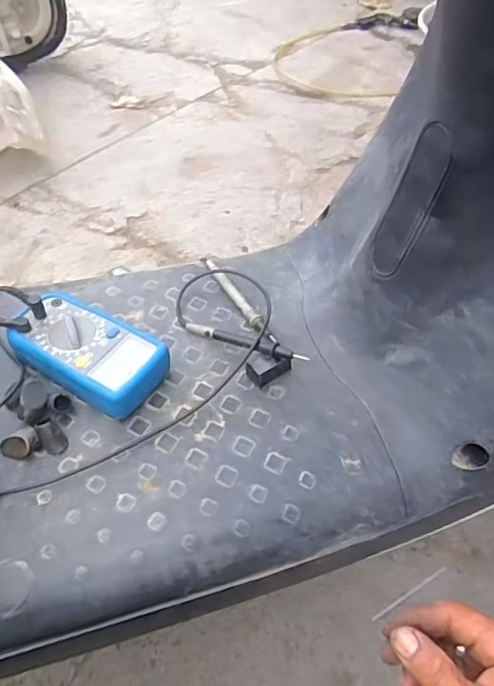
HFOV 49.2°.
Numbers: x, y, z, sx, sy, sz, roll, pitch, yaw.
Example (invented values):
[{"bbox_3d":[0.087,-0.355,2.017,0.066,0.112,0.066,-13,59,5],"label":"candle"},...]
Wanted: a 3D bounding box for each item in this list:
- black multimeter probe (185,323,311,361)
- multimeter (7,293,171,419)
[{"bbox_3d":[-0.004,0.000,0.476,0.123,0.014,0.010,15,53,28],"label":"black multimeter probe"},{"bbox_3d":[-0.136,0.009,0.465,0.128,0.039,0.073,26,57,18],"label":"multimeter"}]

